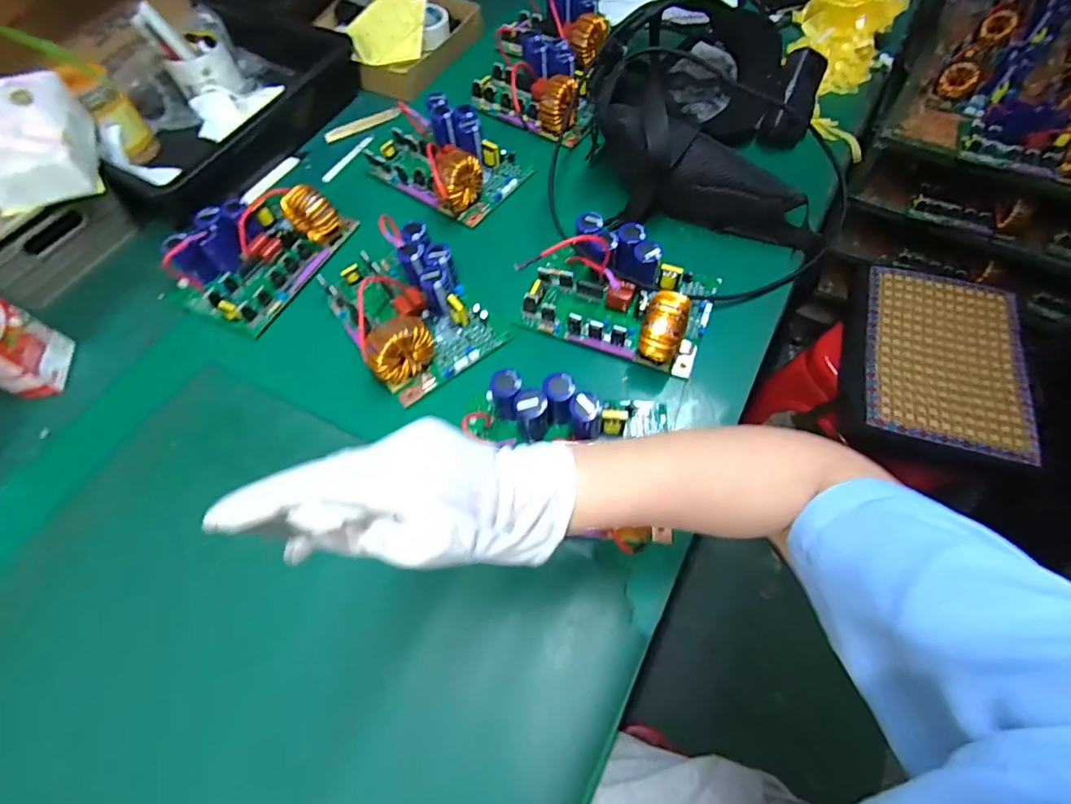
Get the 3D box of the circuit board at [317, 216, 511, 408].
[{"bbox_3d":[-0.136,-0.107,0.522,0.143,0.059,0.188,-30,67,-12],"label":"circuit board"}]

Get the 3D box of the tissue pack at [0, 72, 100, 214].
[{"bbox_3d":[-0.555,-0.294,0.519,0.104,0.103,0.141,-26,64,-10],"label":"tissue pack"}]

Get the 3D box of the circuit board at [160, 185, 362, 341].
[{"bbox_3d":[-0.330,-0.186,0.575,0.142,0.056,0.196,23,67,13],"label":"circuit board"}]

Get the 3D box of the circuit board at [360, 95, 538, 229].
[{"bbox_3d":[-0.118,-0.324,0.634,0.193,0.060,0.131,35,70,17],"label":"circuit board"}]

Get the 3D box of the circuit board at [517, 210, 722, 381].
[{"bbox_3d":[0.092,-0.122,0.518,0.189,0.058,0.137,19,66,11],"label":"circuit board"}]

